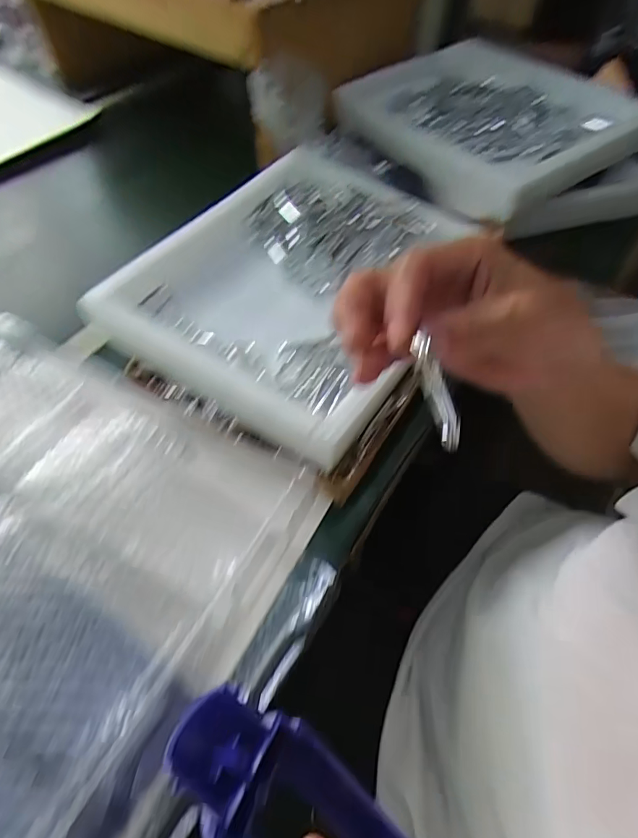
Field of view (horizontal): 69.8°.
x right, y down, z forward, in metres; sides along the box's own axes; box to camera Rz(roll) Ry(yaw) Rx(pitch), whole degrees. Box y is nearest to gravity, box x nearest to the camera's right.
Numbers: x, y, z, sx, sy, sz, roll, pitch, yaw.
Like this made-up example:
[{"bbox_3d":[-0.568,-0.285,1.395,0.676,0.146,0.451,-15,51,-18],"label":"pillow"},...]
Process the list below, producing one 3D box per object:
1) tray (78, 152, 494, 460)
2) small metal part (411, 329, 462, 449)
[{"bbox_3d":[-0.010,-0.157,0.482,0.291,0.056,0.366,26,59,16],"label":"tray"},{"bbox_3d":[0.051,-0.012,0.198,0.009,0.006,0.052,-15,81,-11],"label":"small metal part"}]

